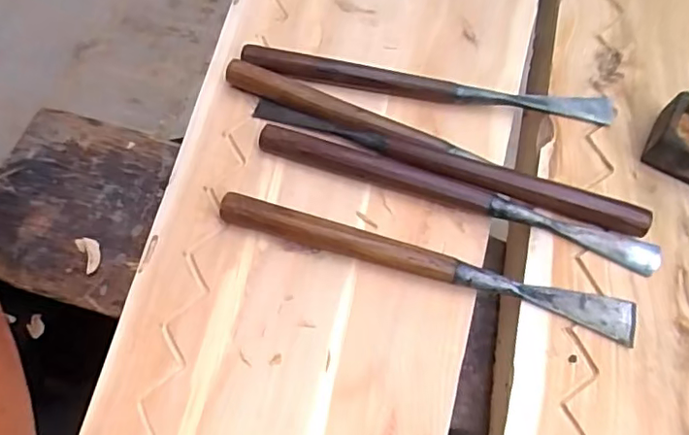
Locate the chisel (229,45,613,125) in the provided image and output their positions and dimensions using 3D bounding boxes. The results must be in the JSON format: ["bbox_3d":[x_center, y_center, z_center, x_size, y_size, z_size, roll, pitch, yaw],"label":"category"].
[{"bbox_3d":[0.058,-0.092,0.383,0.256,0.019,0.019,8,66,4],"label":"chisel"}]

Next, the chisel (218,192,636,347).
[{"bbox_3d":[0.047,0.027,0.329,0.249,0.020,0.022,15,67,7],"label":"chisel"}]

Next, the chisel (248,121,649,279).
[{"bbox_3d":[0.068,-0.015,0.348,0.254,0.019,0.017,18,67,9],"label":"chisel"}]

